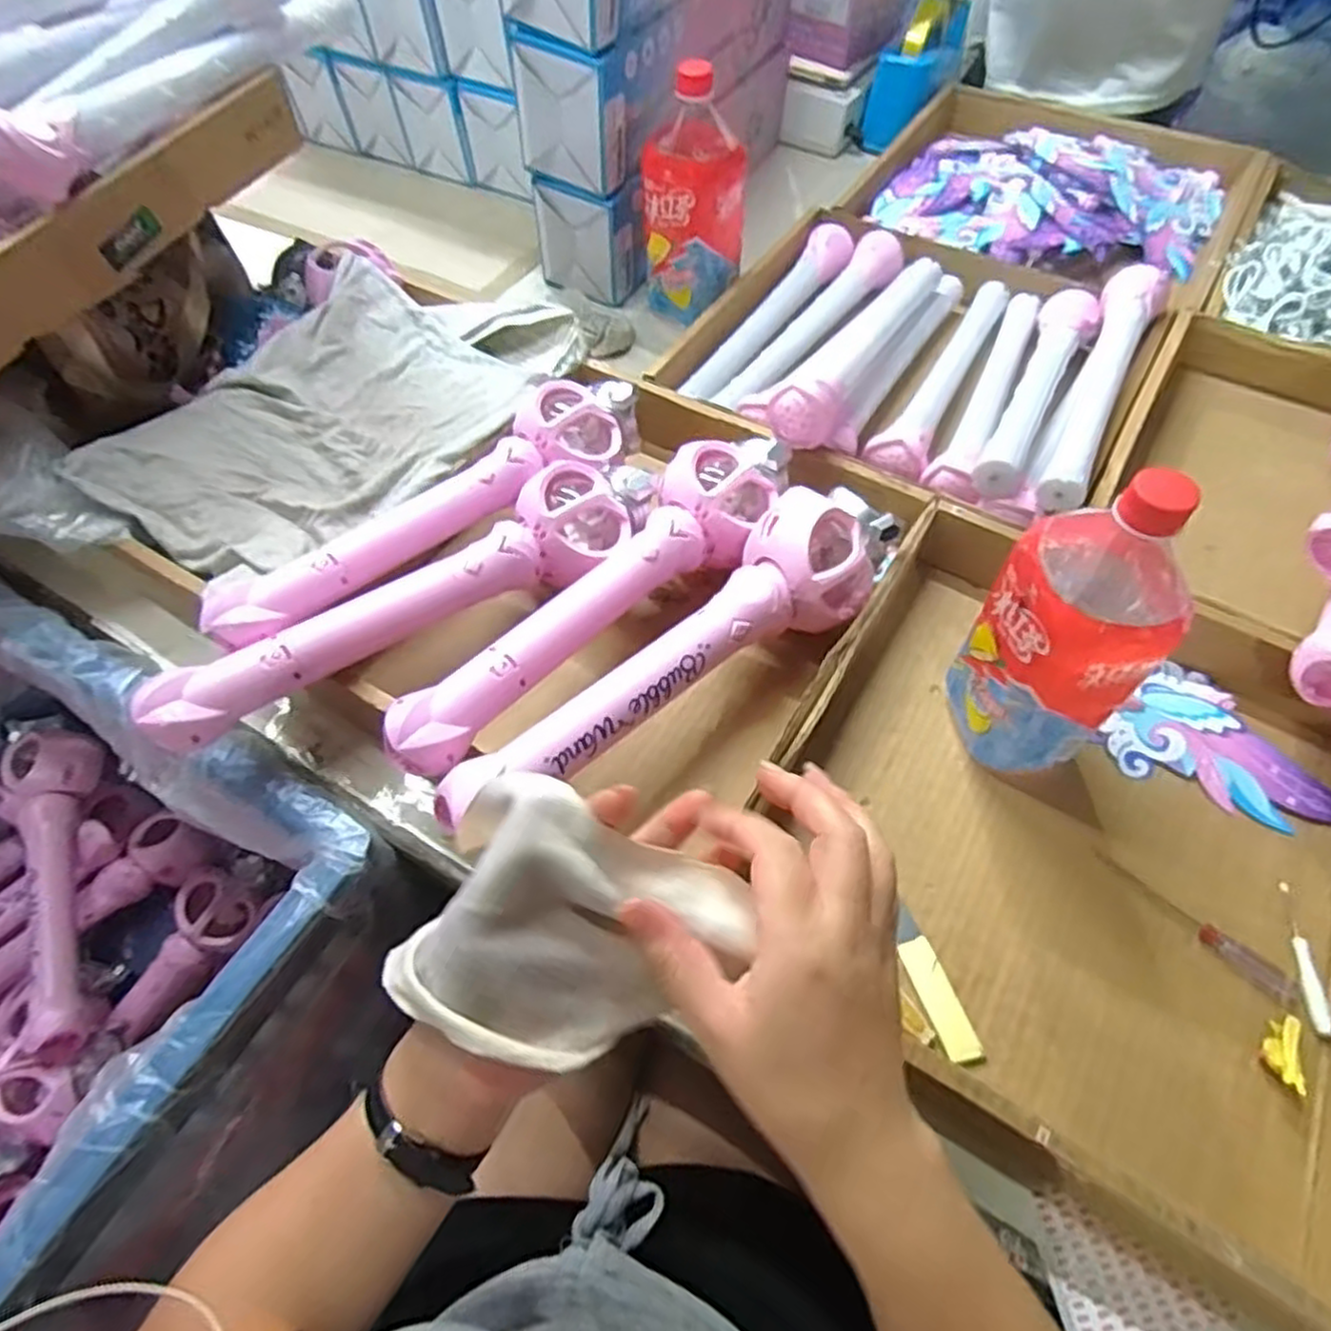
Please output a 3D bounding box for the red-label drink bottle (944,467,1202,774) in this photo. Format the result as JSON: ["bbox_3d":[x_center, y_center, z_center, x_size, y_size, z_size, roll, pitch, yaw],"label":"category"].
[{"bbox_3d":[0.235,-0.016,0.434,0.066,0.218,0.084,-6,59,-2],"label":"red-label drink bottle"}]

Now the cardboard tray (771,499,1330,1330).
[{"bbox_3d":[0.254,0.098,0.459,0.343,0.062,0.376,28,64,18],"label":"cardboard tray"}]

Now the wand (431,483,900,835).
[{"bbox_3d":[0.021,-0.005,0.478,0.085,0.064,0.363,39,67,22],"label":"wand"}]

